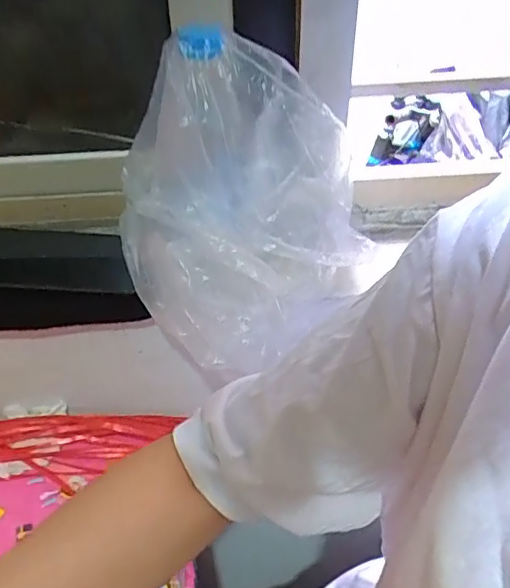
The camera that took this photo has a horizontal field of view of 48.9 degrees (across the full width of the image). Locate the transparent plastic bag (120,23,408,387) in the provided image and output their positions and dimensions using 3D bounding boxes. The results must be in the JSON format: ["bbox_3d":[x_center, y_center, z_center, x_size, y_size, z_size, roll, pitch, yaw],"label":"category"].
[{"bbox_3d":[-0.007,-0.074,0.445,0.182,0.223,0.150,-24,44,-26],"label":"transparent plastic bag"}]

